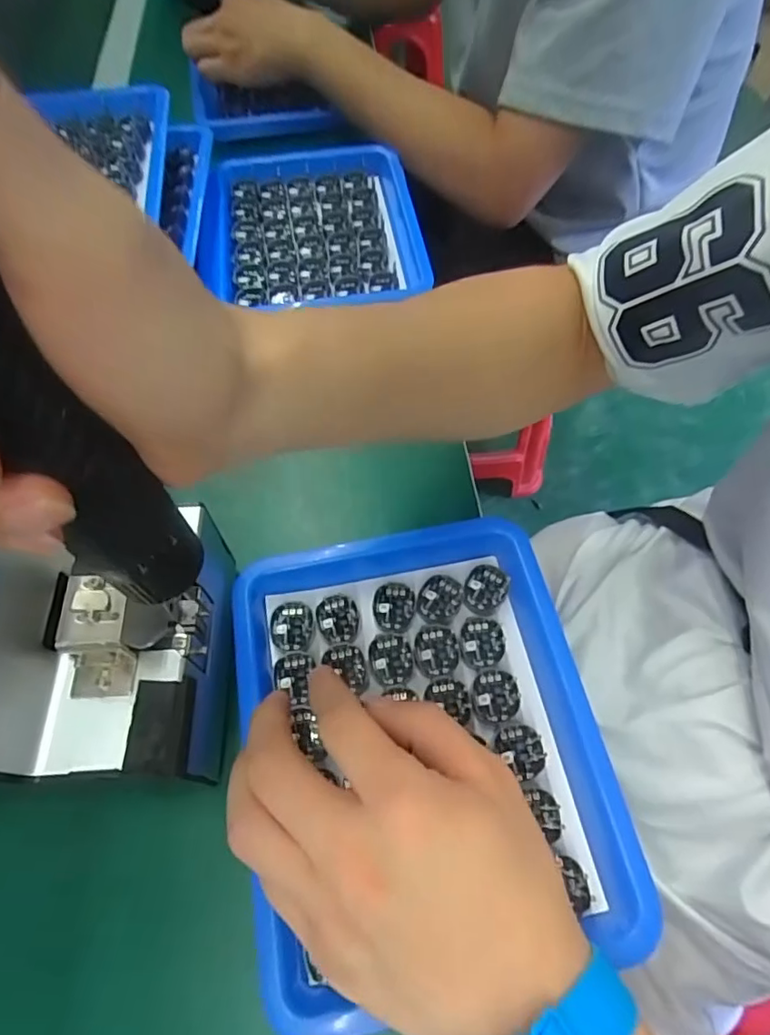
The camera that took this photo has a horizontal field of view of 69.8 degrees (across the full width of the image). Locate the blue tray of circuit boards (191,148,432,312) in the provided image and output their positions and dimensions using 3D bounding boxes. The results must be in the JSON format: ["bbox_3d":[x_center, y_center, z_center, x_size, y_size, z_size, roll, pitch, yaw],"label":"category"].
[{"bbox_3d":[-0.064,-0.256,0.485,0.183,0.034,0.193,-4,60,1],"label":"blue tray of circuit boards"}]

